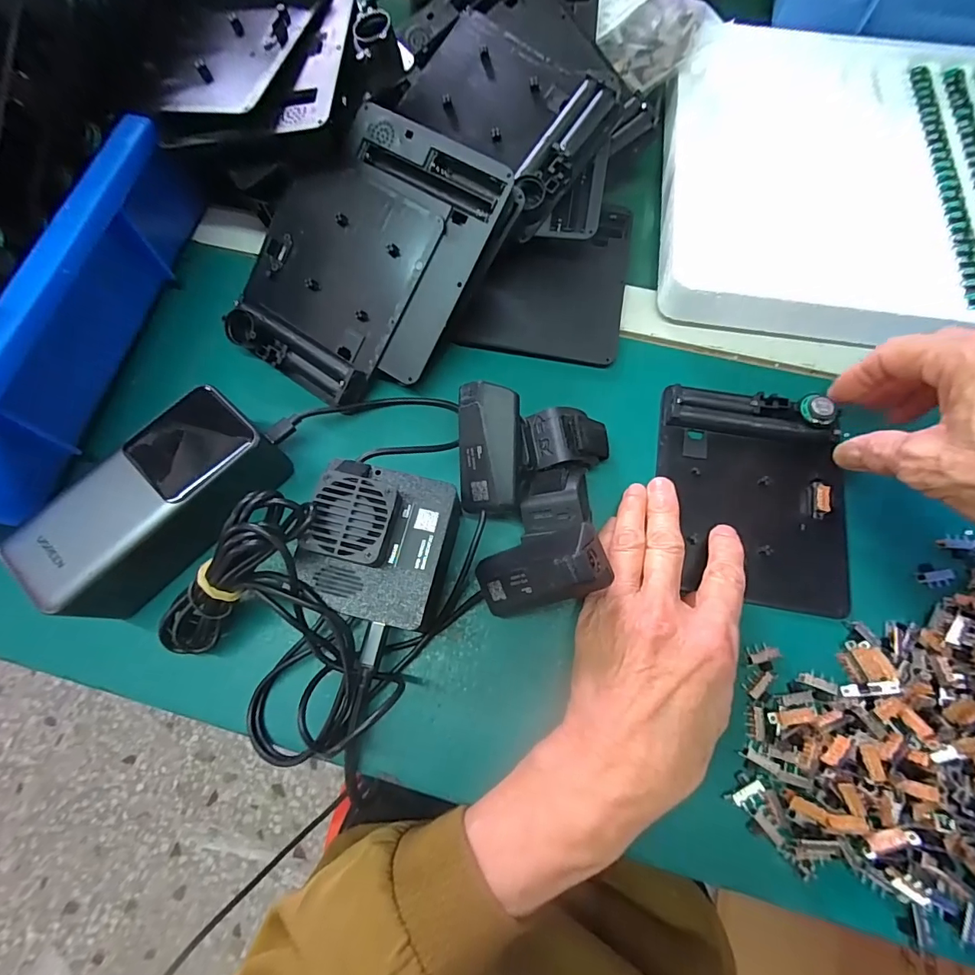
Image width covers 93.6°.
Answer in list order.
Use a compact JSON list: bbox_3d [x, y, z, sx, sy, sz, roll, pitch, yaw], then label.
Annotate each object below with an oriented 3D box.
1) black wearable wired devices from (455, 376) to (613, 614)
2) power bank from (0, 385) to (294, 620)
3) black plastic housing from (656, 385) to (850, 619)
[{"bbox_3d":[0.025,0.008,0.249,0.085,0.054,0.118,4,71,3],"label":"black wearable wired devices"},{"bbox_3d":[-0.176,0.009,0.251,0.057,0.054,0.127,40,76,14],"label":"power bank"},{"bbox_3d":[0.160,0.003,0.273,0.109,0.023,0.126,8,73,5],"label":"black plastic housing"}]

